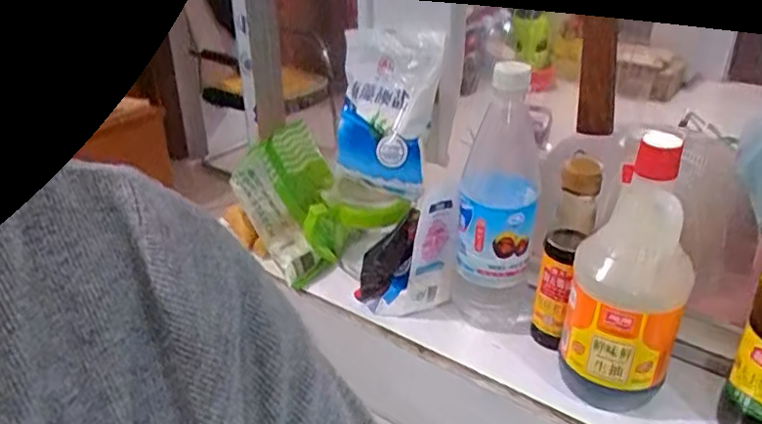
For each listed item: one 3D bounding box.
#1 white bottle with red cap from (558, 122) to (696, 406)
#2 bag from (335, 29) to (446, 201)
[{"bbox_3d":[0.190,0.053,0.484,0.083,0.212,0.075,10,31,19],"label":"white bottle with red cap"},{"bbox_3d":[0.002,-0.098,0.616,0.113,0.149,0.031,16,10,31],"label":"bag"}]

